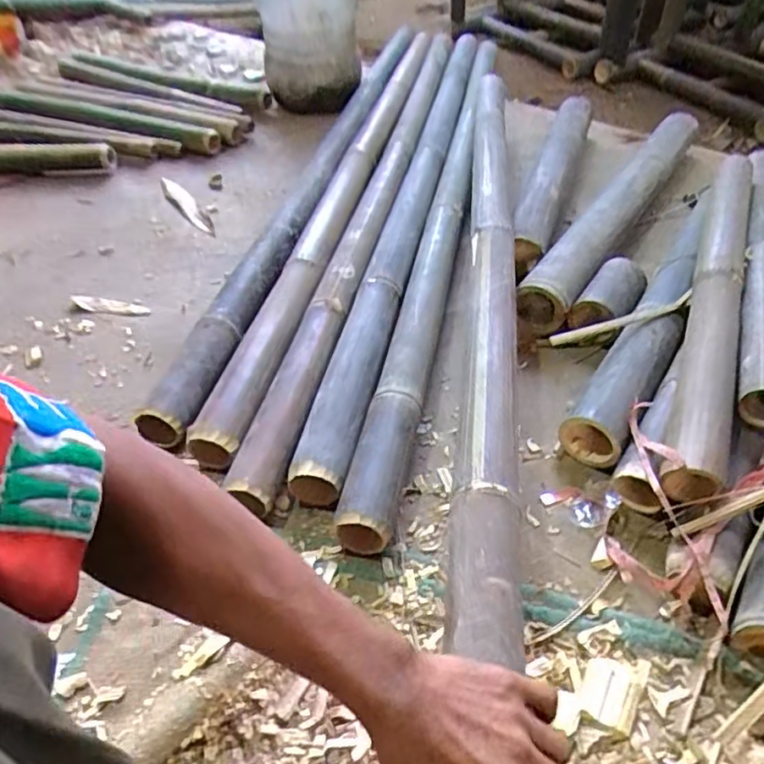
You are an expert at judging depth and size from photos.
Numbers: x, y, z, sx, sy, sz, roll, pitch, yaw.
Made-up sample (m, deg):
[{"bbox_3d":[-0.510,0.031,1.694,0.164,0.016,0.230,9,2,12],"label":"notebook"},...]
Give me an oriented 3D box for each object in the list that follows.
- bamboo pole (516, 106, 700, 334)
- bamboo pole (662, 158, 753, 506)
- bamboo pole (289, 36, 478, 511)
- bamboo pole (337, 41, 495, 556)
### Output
[{"bbox_3d":[0.420,-0.320,1.073,0.079,0.064,0.738,24,50,26],"label":"bamboo pole"},{"bbox_3d":[0.434,-0.122,0.798,0.057,0.068,0.650,16,48,18],"label":"bamboo pole"},{"bbox_3d":[0.053,-0.313,1.074,0.077,0.062,1.237,7,45,11],"label":"bamboo pole"},{"bbox_3d":[0.130,-0.335,1.106,0.062,0.075,1.431,7,45,11],"label":"bamboo pole"}]

